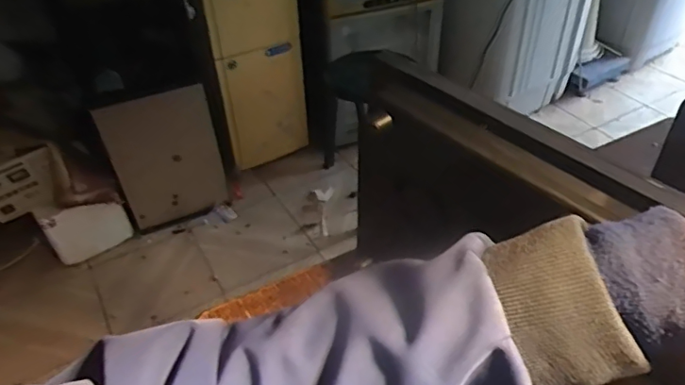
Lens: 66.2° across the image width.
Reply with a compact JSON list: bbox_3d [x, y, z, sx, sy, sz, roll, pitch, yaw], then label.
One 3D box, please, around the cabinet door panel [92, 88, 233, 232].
[{"bbox_3d":[-0.503,-0.089,1.503,0.286,0.384,0.026,-12,37,-9],"label":"cabinet door panel"}]

